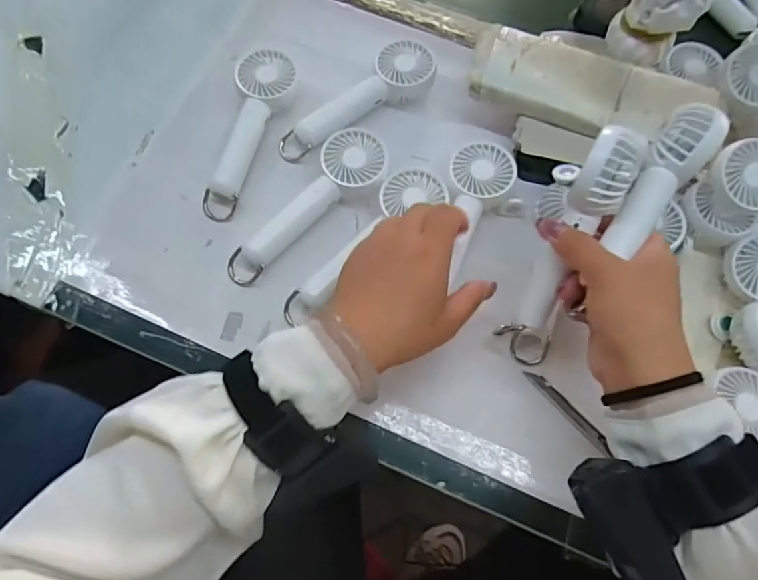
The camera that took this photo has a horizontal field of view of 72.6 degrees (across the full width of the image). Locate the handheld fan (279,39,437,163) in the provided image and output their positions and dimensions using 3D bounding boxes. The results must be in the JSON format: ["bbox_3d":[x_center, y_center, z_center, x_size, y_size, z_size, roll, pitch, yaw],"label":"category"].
[{"bbox_3d":[-0.022,-0.175,0.476,0.162,0.031,0.049,-33,73,-14],"label":"handheld fan"}]

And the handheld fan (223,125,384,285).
[{"bbox_3d":[-0.064,-0.073,0.432,0.161,0.030,0.056,-37,74,-15],"label":"handheld fan"}]

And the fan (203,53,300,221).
[{"bbox_3d":[-0.112,-0.138,0.456,0.050,0.031,0.165,10,68,2],"label":"fan"}]

